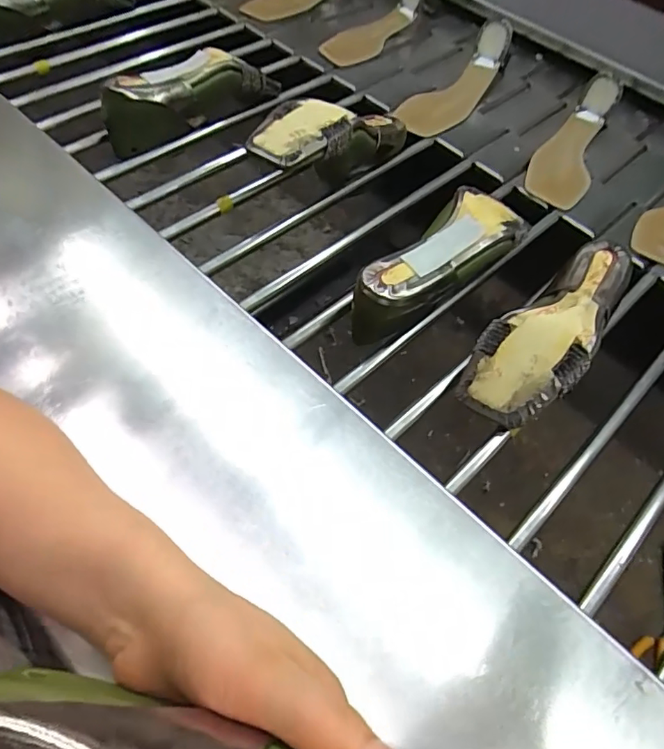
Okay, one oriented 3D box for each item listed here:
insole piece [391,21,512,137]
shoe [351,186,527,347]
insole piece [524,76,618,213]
[{"bbox_3d":[0.164,-0.391,0.719,0.067,0.058,0.214,37,77,27],"label":"insole piece"},{"bbox_3d":[0.104,-0.116,0.517,0.217,0.069,0.079,-39,59,-11],"label":"shoe"},{"bbox_3d":[0.301,-0.287,0.665,0.077,0.055,0.209,24,72,18],"label":"insole piece"}]

